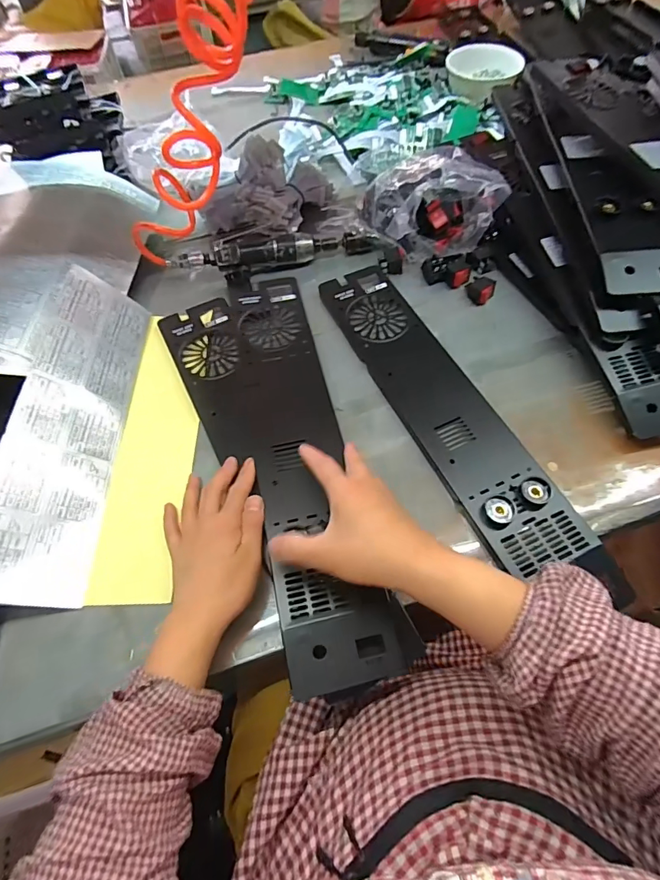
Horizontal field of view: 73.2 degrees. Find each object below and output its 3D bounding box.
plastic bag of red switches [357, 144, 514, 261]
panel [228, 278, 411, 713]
[{"bbox_3d":[0.137,-0.319,0.597,0.173,0.119,0.116,-7,61,-1],"label":"plastic bag of red switches"},{"bbox_3d":[-0.035,-0.003,0.483,0.098,0.019,0.487,-12,59,-4],"label":"panel"}]

